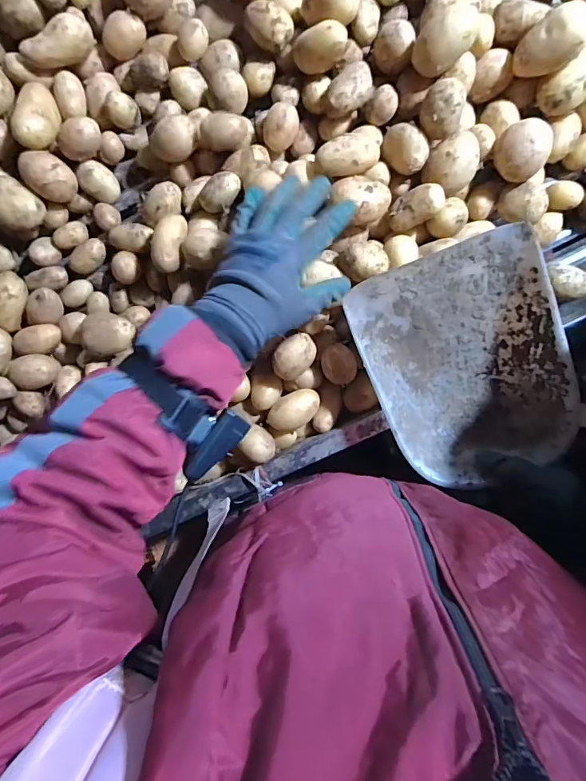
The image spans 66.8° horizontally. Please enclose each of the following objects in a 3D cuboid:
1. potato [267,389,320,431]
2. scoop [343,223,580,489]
[{"bbox_3d":[0.003,0.022,0.532,0.063,0.034,0.039,-34,95,11],"label":"potato"},{"bbox_3d":[0.177,-0.026,0.470,0.178,0.074,0.229,-20,98,10],"label":"scoop"}]

